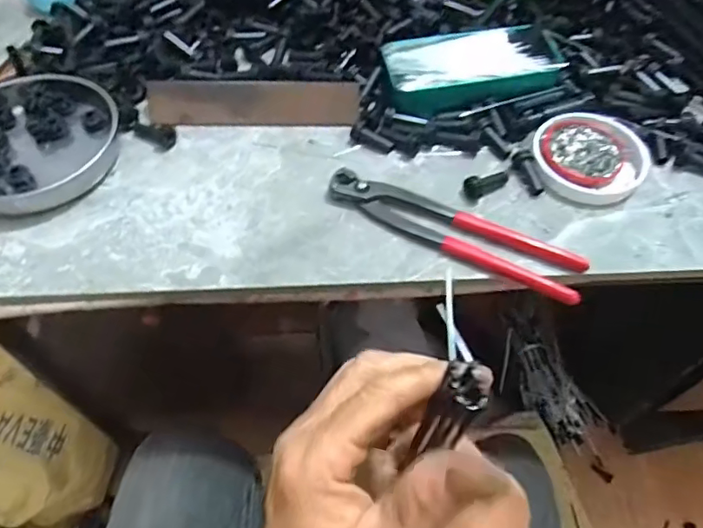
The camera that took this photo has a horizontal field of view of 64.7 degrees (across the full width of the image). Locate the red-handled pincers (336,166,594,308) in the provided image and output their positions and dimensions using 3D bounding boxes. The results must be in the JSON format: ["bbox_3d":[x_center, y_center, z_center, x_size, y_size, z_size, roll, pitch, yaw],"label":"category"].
[{"bbox_3d":[0.074,-0.025,0.415,0.194,0.018,0.042,23,59,14],"label":"red-handled pincers"}]

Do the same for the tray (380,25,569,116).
[{"bbox_3d":[0.109,-0.174,0.495,0.155,0.027,0.074,-6,57,-5],"label":"tray"}]

